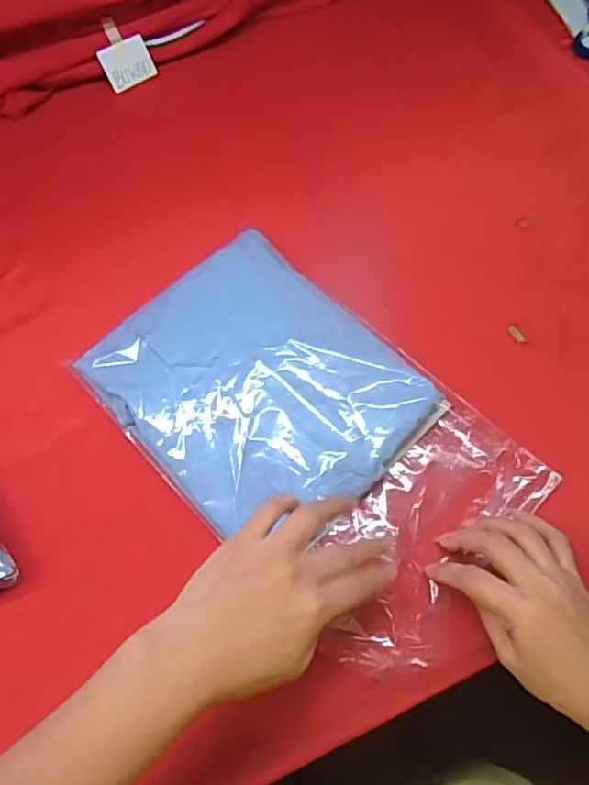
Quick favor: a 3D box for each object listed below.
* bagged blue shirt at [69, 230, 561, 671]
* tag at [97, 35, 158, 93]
[{"bbox_3d":[0.014,0.031,0.437,0.363,0.034,0.208,42,75,15],"label":"bagged blue shirt"},{"bbox_3d":[-0.184,-0.365,0.608,0.055,0.042,0.004,-30,30,-11],"label":"tag"}]

